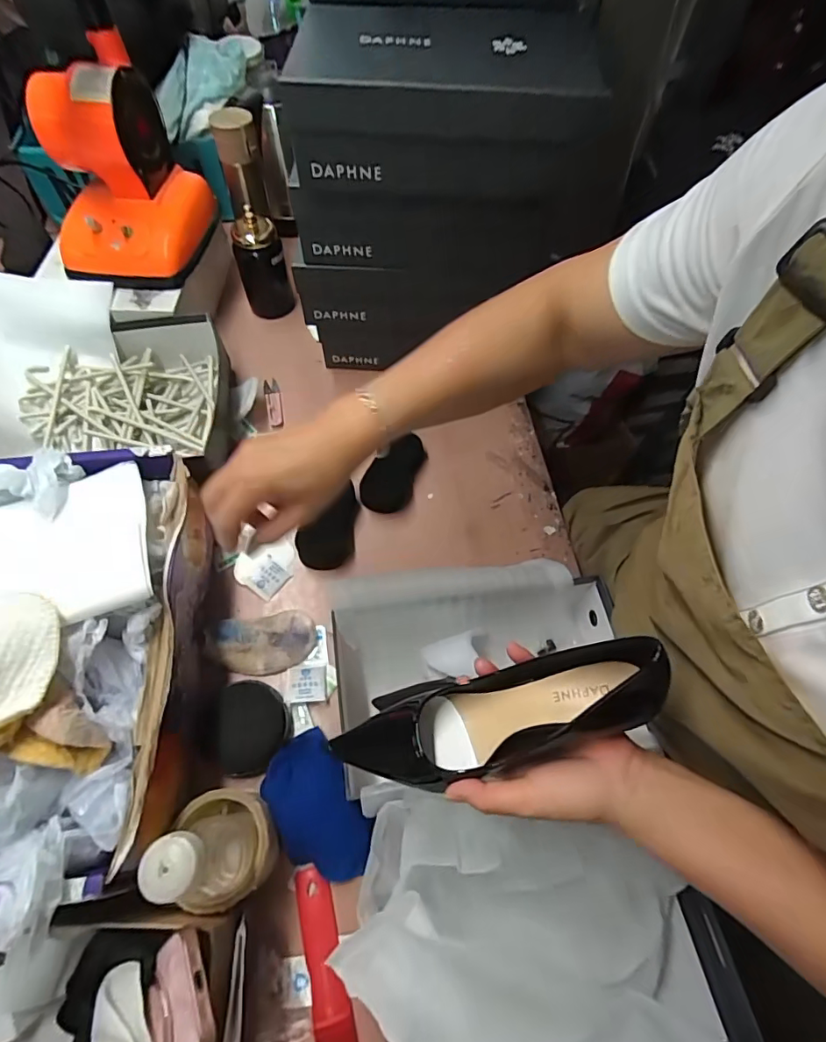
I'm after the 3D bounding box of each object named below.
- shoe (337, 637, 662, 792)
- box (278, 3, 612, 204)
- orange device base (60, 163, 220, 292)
[{"bbox_3d":[0.062,0.139,0.362,0.232,0.062,0.070,-23,60,21],"label":"shoe"},{"bbox_3d":[0.028,-0.460,0.537,0.295,0.099,0.207,2,61,-1],"label":"box"},{"bbox_3d":[-0.402,-0.444,0.738,0.179,0.075,0.196,4,61,1],"label":"orange device base"}]

